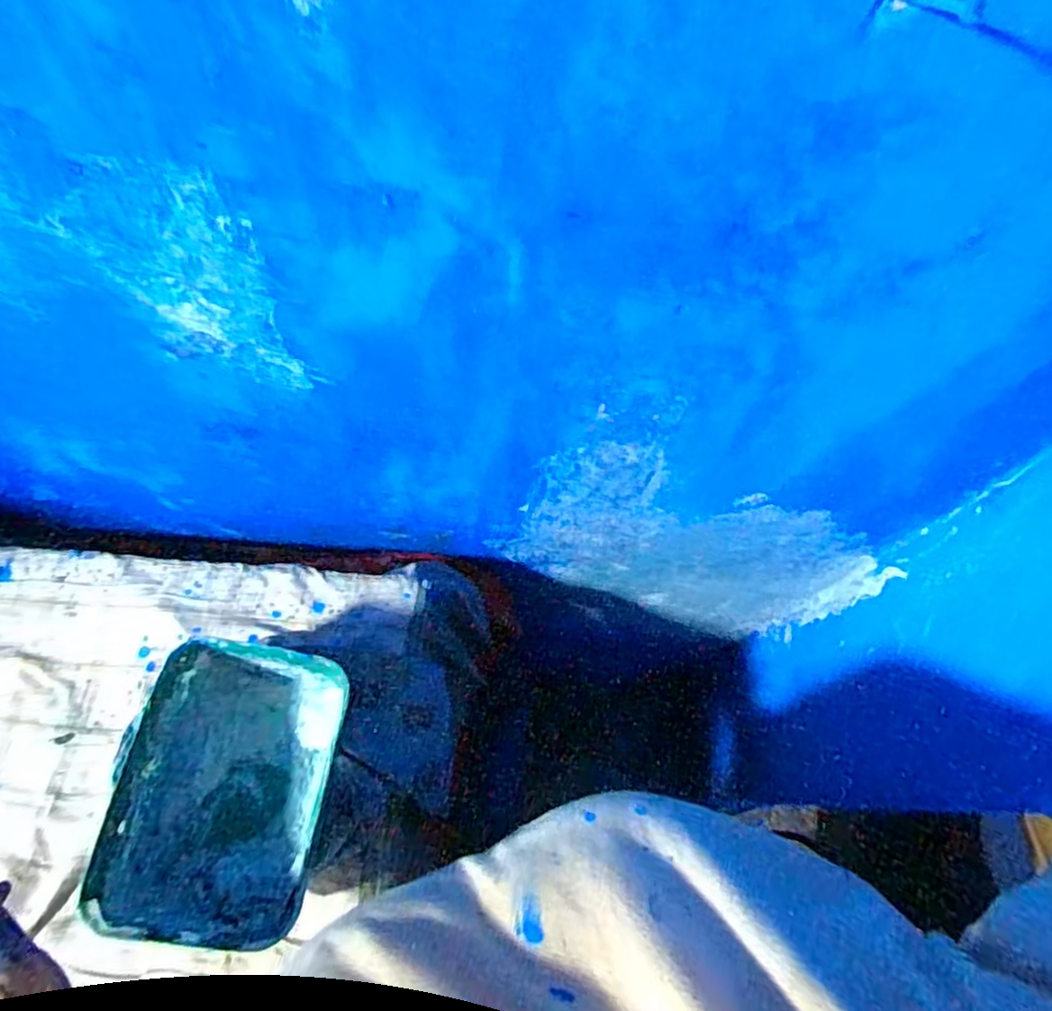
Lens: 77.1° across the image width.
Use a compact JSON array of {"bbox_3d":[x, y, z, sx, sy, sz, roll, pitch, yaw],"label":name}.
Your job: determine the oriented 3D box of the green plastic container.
[{"bbox_3d":[-0.228,0.212,0.510,0.145,0.075,0.201,17,66,-23],"label":"green plastic container"}]

